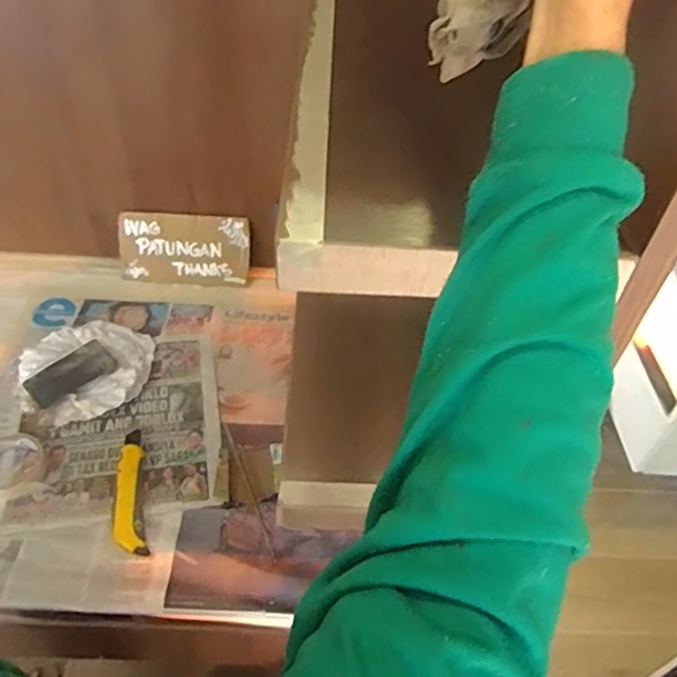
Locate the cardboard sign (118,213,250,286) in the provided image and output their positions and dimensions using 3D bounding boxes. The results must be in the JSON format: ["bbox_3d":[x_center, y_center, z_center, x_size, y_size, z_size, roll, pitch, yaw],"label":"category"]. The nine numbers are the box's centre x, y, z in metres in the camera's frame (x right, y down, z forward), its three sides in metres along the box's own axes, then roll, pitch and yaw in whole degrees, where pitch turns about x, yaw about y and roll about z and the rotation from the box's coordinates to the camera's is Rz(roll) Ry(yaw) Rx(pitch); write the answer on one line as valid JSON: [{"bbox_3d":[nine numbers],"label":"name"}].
[{"bbox_3d":[-0.270,-0.158,1.064,0.222,0.117,0.013,2,21,-4],"label":"cardboard sign"}]

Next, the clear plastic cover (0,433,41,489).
[{"bbox_3d":[-0.441,0.162,0.812,0.076,0.009,0.081,33,52,25],"label":"clear plastic cover"}]

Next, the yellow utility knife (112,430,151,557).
[{"bbox_3d":[-0.267,0.194,0.777,0.037,0.021,0.169,-9,47,-13],"label":"yellow utility knife"}]

